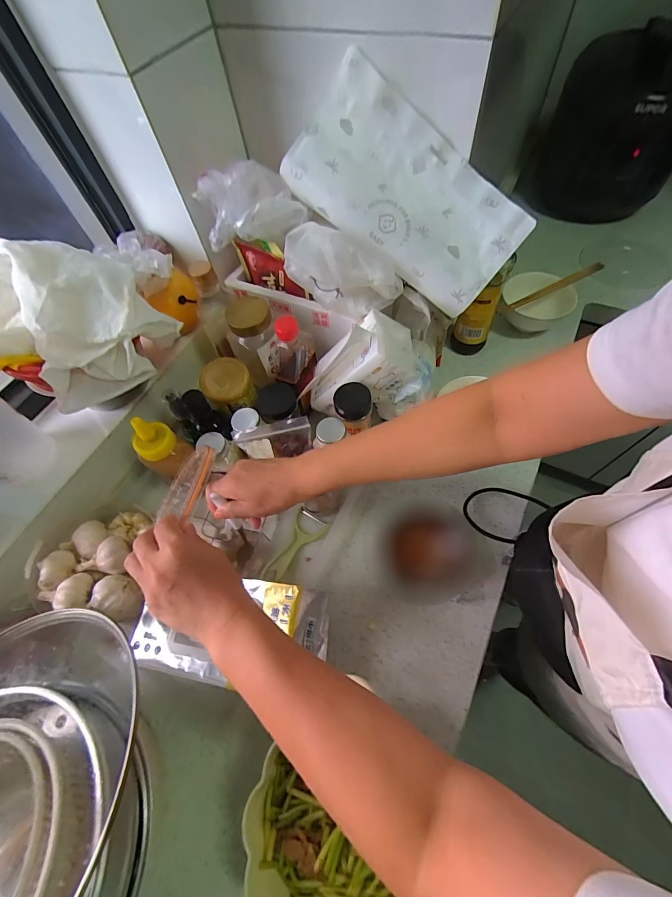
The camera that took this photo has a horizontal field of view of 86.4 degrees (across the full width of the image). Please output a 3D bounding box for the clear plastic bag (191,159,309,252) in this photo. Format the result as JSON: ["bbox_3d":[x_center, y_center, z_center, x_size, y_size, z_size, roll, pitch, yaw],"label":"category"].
[{"bbox_3d":[-0.117,-0.339,0.505,0.146,0.088,0.056,-9,62,1],"label":"clear plastic bag"}]

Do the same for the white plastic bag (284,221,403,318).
[{"bbox_3d":[0.013,-0.249,0.502,0.156,0.093,0.068,18,65,14],"label":"white plastic bag"}]

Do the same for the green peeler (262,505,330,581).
[{"bbox_3d":[-0.060,0.152,0.542,0.055,0.011,0.115,24,66,15],"label":"green peeler"}]

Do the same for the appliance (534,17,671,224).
[{"bbox_3d":[0.614,-0.685,0.785,0.272,0.273,0.243,22,67,16],"label":"appliance"}]

